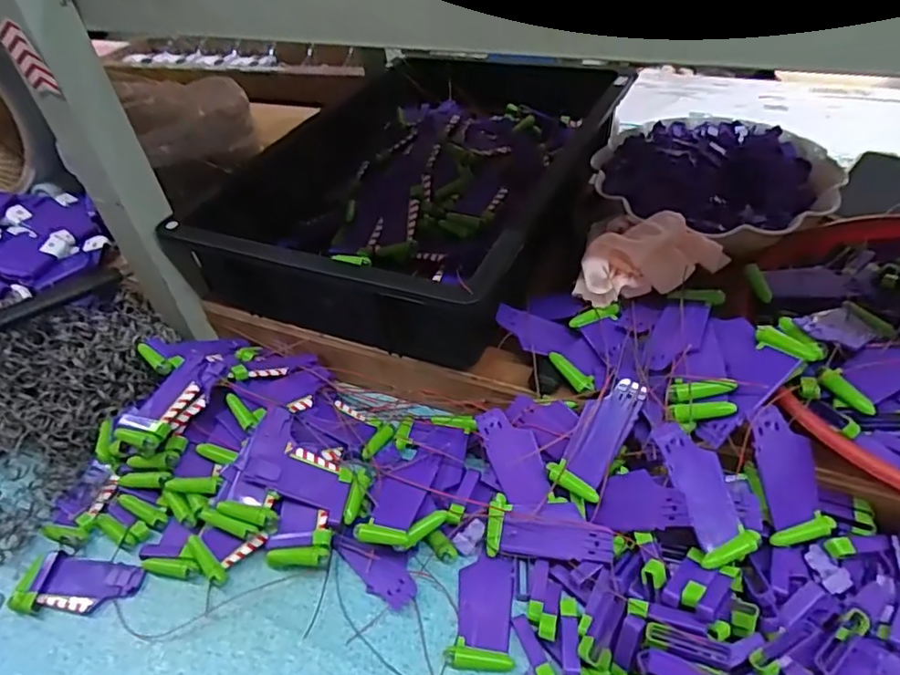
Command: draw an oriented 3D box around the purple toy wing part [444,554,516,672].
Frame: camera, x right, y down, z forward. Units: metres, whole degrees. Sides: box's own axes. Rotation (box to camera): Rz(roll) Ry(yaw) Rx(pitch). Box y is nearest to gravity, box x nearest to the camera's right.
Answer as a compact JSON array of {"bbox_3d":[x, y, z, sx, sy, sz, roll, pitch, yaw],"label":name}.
[{"bbox_3d":[0.022,0.184,0.403,0.041,0.009,0.073,0,43,8],"label":"purple toy wing part"}]

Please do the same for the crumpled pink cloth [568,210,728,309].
[{"bbox_3d":[0.161,-0.065,0.473,0.124,0.058,0.052,-28,47,-21],"label":"crumpled pink cloth"}]

